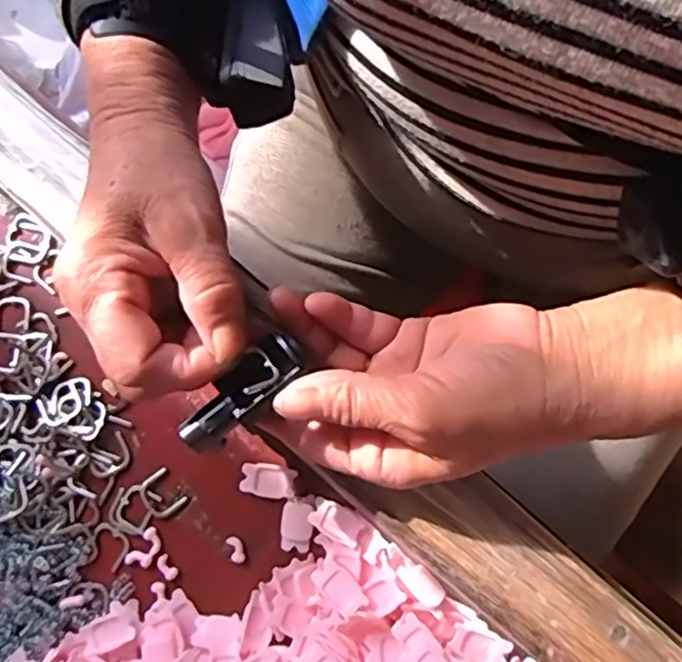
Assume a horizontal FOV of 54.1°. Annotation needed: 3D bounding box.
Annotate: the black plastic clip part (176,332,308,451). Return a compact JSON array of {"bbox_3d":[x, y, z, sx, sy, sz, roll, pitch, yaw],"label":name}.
[{"bbox_3d":[-0.035,0.023,0.244,0.053,0.014,0.023,-45,81,-3],"label":"black plastic clip part"}]

